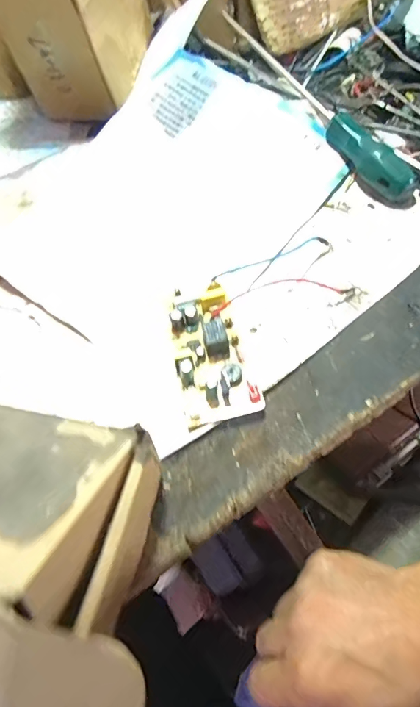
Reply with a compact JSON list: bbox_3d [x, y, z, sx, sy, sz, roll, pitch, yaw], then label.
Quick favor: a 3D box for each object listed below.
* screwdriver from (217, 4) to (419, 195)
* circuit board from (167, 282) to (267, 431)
[{"bbox_3d":[0.094,-0.239,0.383,0.029,0.023,0.262,-28,68,-12],"label":"screwdriver"},{"bbox_3d":[-0.002,-0.004,0.276,0.048,0.014,0.102,-15,58,-4],"label":"circuit board"}]

